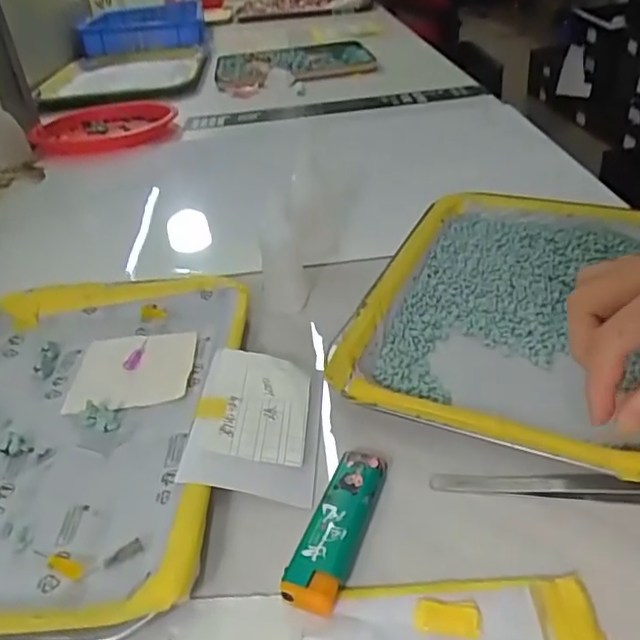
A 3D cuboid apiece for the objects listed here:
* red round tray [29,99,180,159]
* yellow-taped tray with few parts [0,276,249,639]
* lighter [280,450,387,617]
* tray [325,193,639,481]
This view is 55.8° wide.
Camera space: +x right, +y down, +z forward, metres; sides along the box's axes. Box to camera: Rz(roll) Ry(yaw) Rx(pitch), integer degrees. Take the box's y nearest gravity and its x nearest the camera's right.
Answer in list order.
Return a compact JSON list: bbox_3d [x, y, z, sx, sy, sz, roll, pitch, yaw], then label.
[{"bbox_3d":[-0.274,-0.250,0.774,0.175,0.019,0.205,-12,34,-10],"label":"red round tray"},{"bbox_3d":[-0.143,0.055,0.331,0.184,0.021,0.249,-3,34,2],"label":"yellow-taped tray with few parts"},{"bbox_3d":[0.009,0.090,0.264,0.024,0.011,0.077,9,37,22],"label":"lighter"},{"bbox_3d":[0.129,-0.011,0.378,0.182,0.031,0.257,10,37,22],"label":"tray"}]

